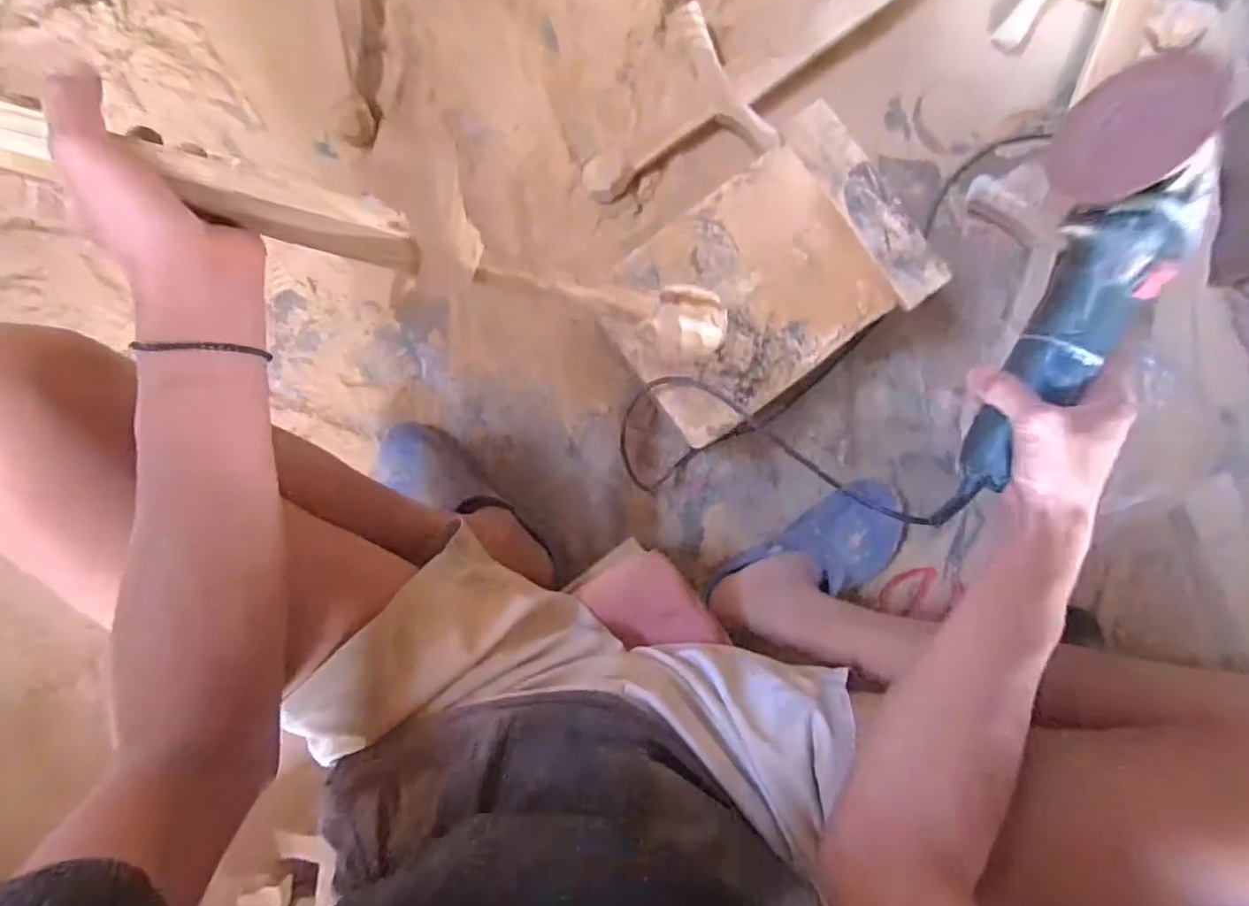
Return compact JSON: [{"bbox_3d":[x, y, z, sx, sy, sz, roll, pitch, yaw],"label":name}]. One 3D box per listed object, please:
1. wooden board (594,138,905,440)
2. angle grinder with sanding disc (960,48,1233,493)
[{"bbox_3d":[0.121,-0.162,0.634,0.261,0.019,0.210,-37,90,0],"label":"wooden board"},{"bbox_3d":[0.333,-0.114,0.434,0.076,0.075,0.294,14,106,0],"label":"angle grinder with sanding disc"}]

